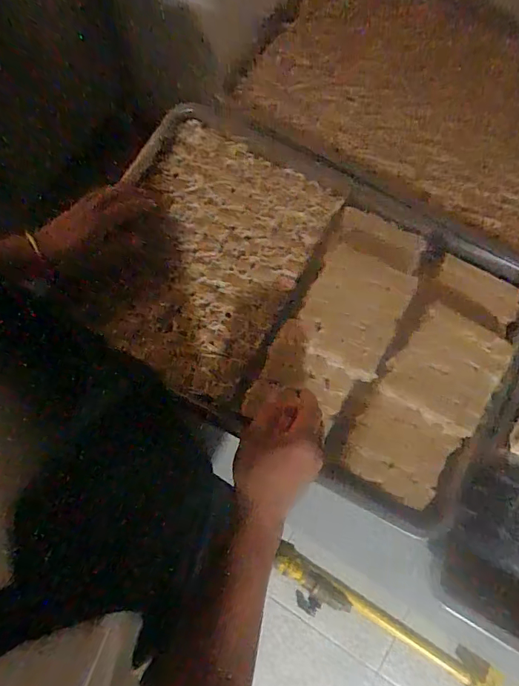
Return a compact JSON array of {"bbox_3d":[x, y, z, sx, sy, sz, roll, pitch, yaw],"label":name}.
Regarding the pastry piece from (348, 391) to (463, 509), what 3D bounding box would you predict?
[{"bbox_3d":[0.175,0.138,0.559,0.124,0.043,0.105,28,79,7],"label":"pastry piece"}]

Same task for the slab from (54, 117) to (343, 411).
[{"bbox_3d":[-0.073,-0.127,0.604,0.269,0.034,0.357,32,79,8],"label":"slab"}]

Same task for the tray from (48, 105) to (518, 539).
[{"bbox_3d":[0.052,-0.059,0.589,0.587,0.047,0.388,28,79,7],"label":"tray"}]

